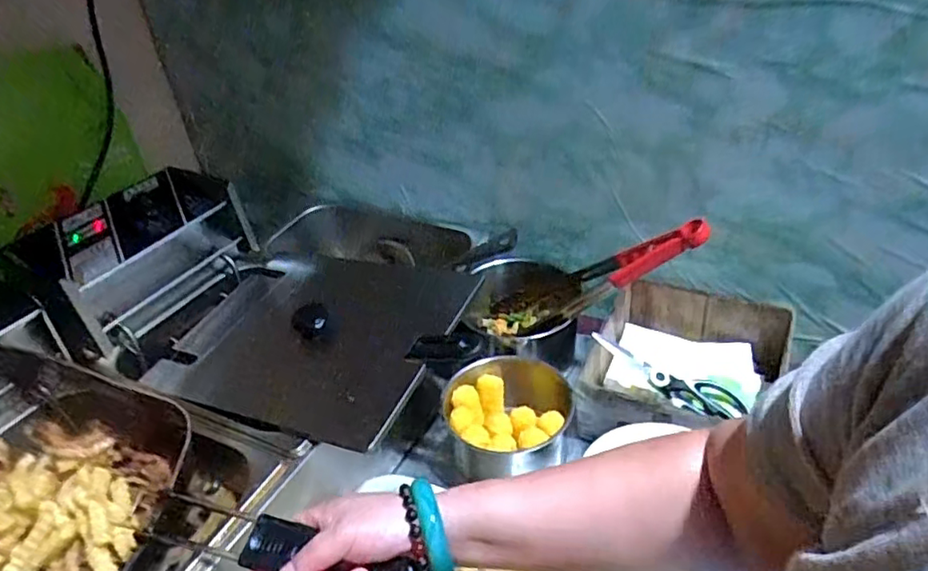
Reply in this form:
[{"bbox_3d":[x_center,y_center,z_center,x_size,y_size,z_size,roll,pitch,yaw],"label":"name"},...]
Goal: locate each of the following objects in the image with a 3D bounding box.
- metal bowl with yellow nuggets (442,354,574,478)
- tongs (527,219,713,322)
[{"bbox_3d":[0.059,0.160,0.725,0.156,0.070,0.147,-4,35,3],"label":"metal bowl with yellow nuggets"},{"bbox_3d":[0.195,-0.014,0.764,0.249,0.034,0.095,-32,18,37],"label":"tongs"}]

